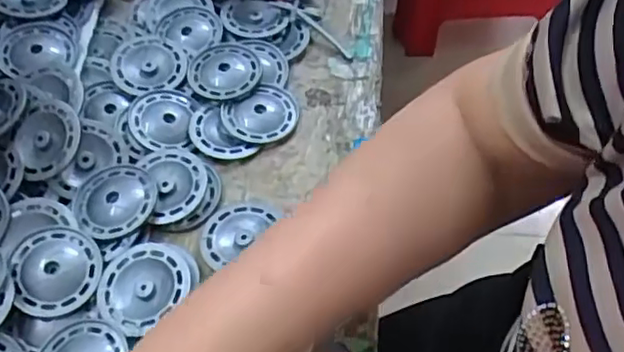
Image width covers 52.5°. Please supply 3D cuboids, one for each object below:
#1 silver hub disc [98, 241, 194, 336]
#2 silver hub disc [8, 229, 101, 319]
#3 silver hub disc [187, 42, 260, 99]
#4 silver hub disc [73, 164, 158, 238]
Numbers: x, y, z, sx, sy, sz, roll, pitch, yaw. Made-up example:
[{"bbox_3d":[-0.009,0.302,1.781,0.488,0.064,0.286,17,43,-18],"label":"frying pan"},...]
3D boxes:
[{"bbox_3d":[-0.104,0.066,0.385,0.052,0.006,0.056,-2,54,2],"label":"silver hub disc"},{"bbox_3d":[-0.158,0.059,0.388,0.053,0.011,0.050,-14,67,-15],"label":"silver hub disc"},{"bbox_3d":[-0.066,-0.082,0.484,0.052,0.006,0.055,-2,54,2],"label":"silver hub disc"},{"bbox_3d":[-0.131,0.015,0.419,0.053,0.004,0.053,-2,54,2],"label":"silver hub disc"}]

